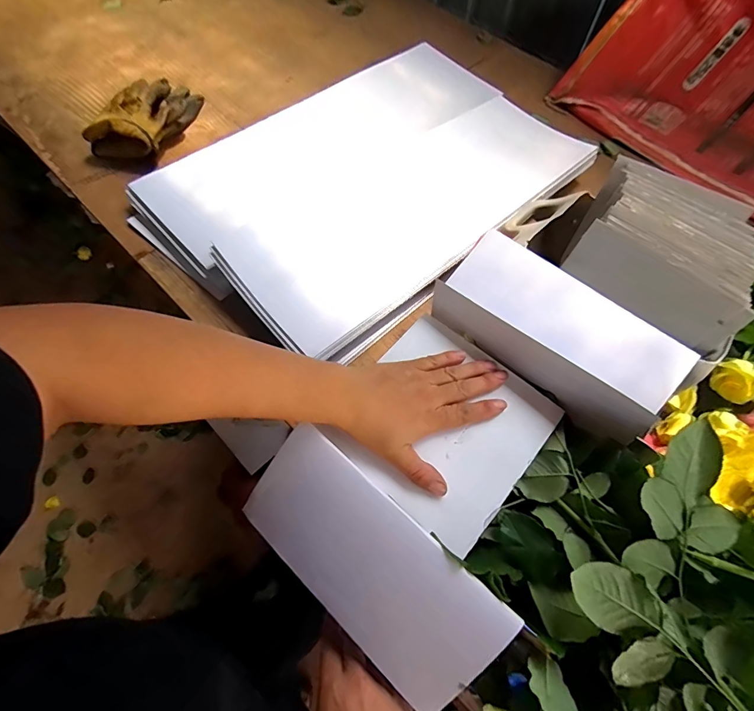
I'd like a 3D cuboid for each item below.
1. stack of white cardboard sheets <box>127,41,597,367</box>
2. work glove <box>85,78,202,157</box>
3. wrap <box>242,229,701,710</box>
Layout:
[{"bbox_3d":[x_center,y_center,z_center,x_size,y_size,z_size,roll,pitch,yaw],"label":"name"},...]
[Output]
[{"bbox_3d":[-0.012,-0.280,0.659,0.599,0.059,0.429,-41,72,-21],"label":"stack of white cardboard sheets"},{"bbox_3d":[-0.390,-0.417,0.713,0.131,0.063,0.214,8,63,1],"label":"work glove"},{"bbox_3d":[0.071,0.070,0.352,0.205,0.098,0.330,39,67,16],"label":"wrap"}]

